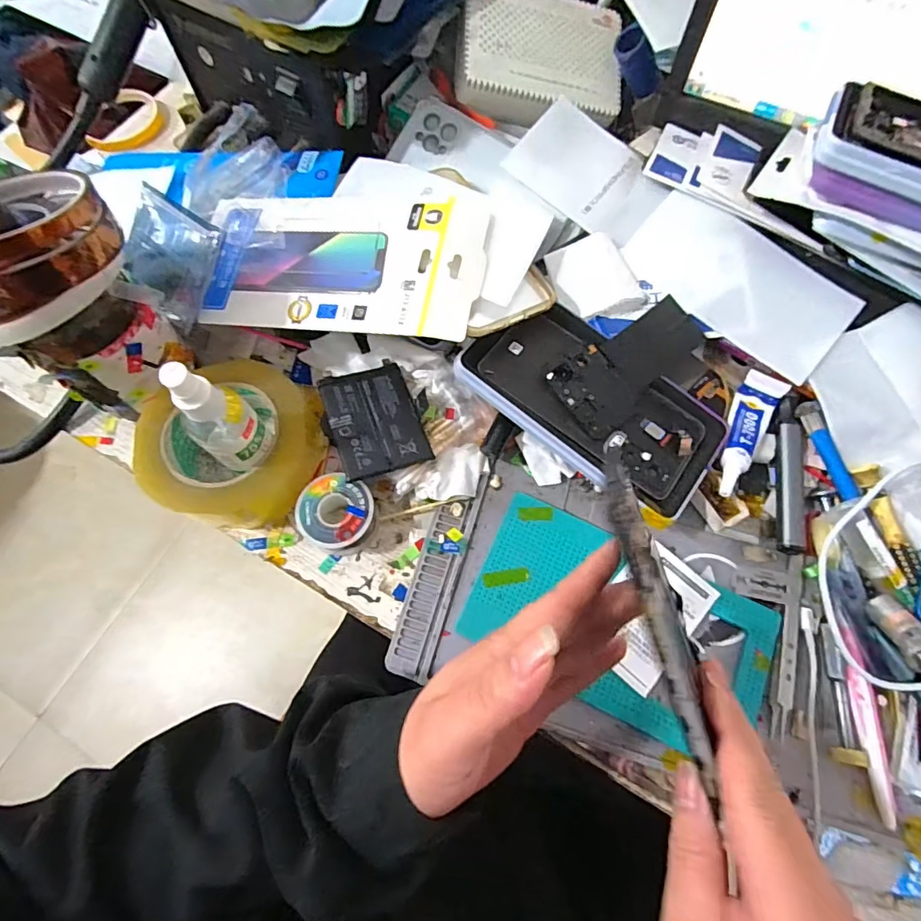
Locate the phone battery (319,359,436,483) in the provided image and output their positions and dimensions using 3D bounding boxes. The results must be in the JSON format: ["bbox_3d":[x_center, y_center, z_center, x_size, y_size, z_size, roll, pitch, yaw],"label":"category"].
[{"bbox_3d":[-0.064,-0.032,0.376,0.064,0.005,0.088,-17,68,-15],"label":"phone battery"}]

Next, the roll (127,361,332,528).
[{"bbox_3d":[-0.164,-0.011,0.375,0.131,0.057,0.114,-27,71,-9],"label":"roll"}]

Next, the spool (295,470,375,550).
[{"bbox_3d":[-0.089,0.040,0.366,0.052,0.033,0.052,0,69,1],"label":"spool"}]

